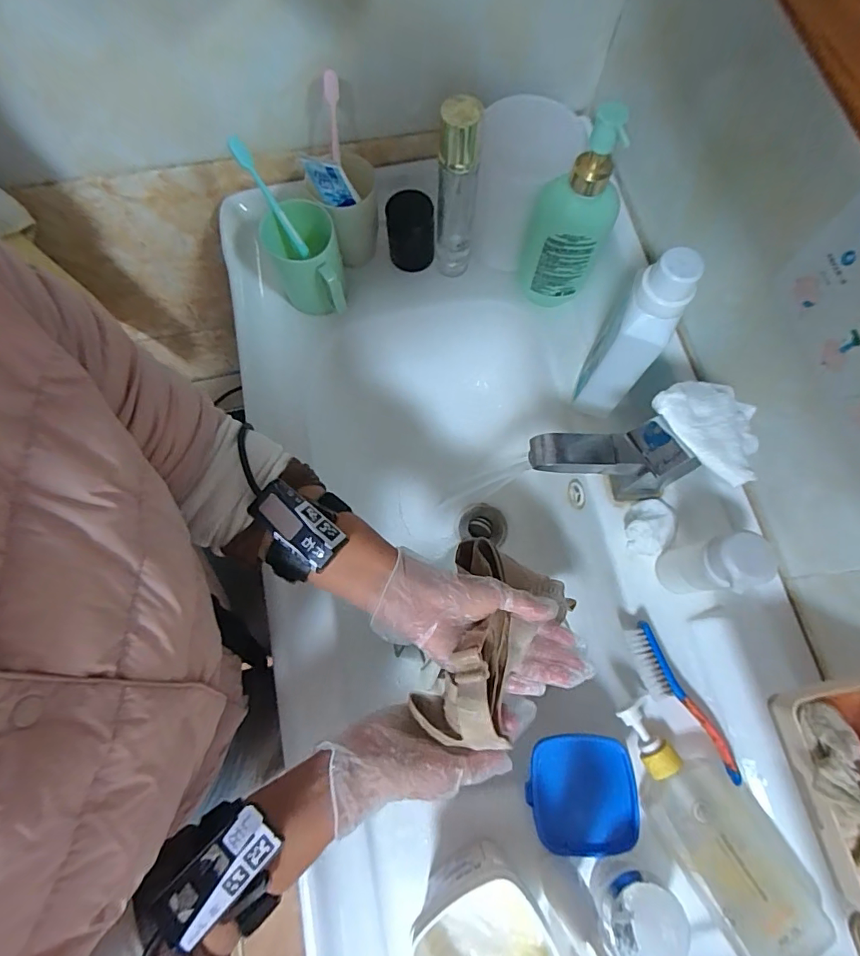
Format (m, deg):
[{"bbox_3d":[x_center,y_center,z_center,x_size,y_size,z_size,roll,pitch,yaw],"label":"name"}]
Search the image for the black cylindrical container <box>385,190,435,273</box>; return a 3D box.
[{"bbox_3d":[-0.023,-0.303,0.590,0.056,0.077,0.048,3,73,0],"label":"black cylindrical container"}]

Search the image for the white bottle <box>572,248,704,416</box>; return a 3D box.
[{"bbox_3d":[0.187,-0.125,0.458,0.051,0.202,0.044,29,75,7],"label":"white bottle"}]

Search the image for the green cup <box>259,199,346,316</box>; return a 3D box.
[{"bbox_3d":[-0.138,-0.240,0.545,0.074,0.095,0.099,-14,74,-5],"label":"green cup"}]

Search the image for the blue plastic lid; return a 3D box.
[{"bbox_3d":[0.141,0.292,0.442,0.095,0.017,0.094,7,73,1],"label":"blue plastic lid"}]

